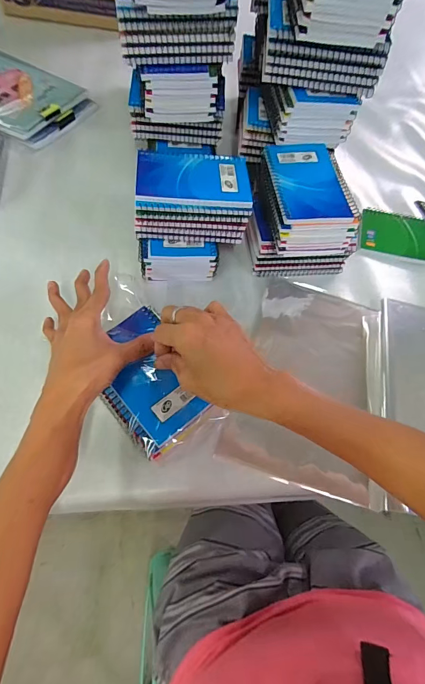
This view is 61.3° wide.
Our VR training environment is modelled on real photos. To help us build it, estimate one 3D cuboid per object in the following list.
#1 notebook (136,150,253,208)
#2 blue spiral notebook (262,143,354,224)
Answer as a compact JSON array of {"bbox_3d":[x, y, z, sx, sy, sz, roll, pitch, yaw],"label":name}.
[{"bbox_3d":[-0.021,-0.192,0.417,0.128,0.014,0.082,-1,62,-7],"label":"notebook"},{"bbox_3d":[0.114,-0.193,0.430,0.085,0.013,0.125,-5,63,-9],"label":"blue spiral notebook"}]

